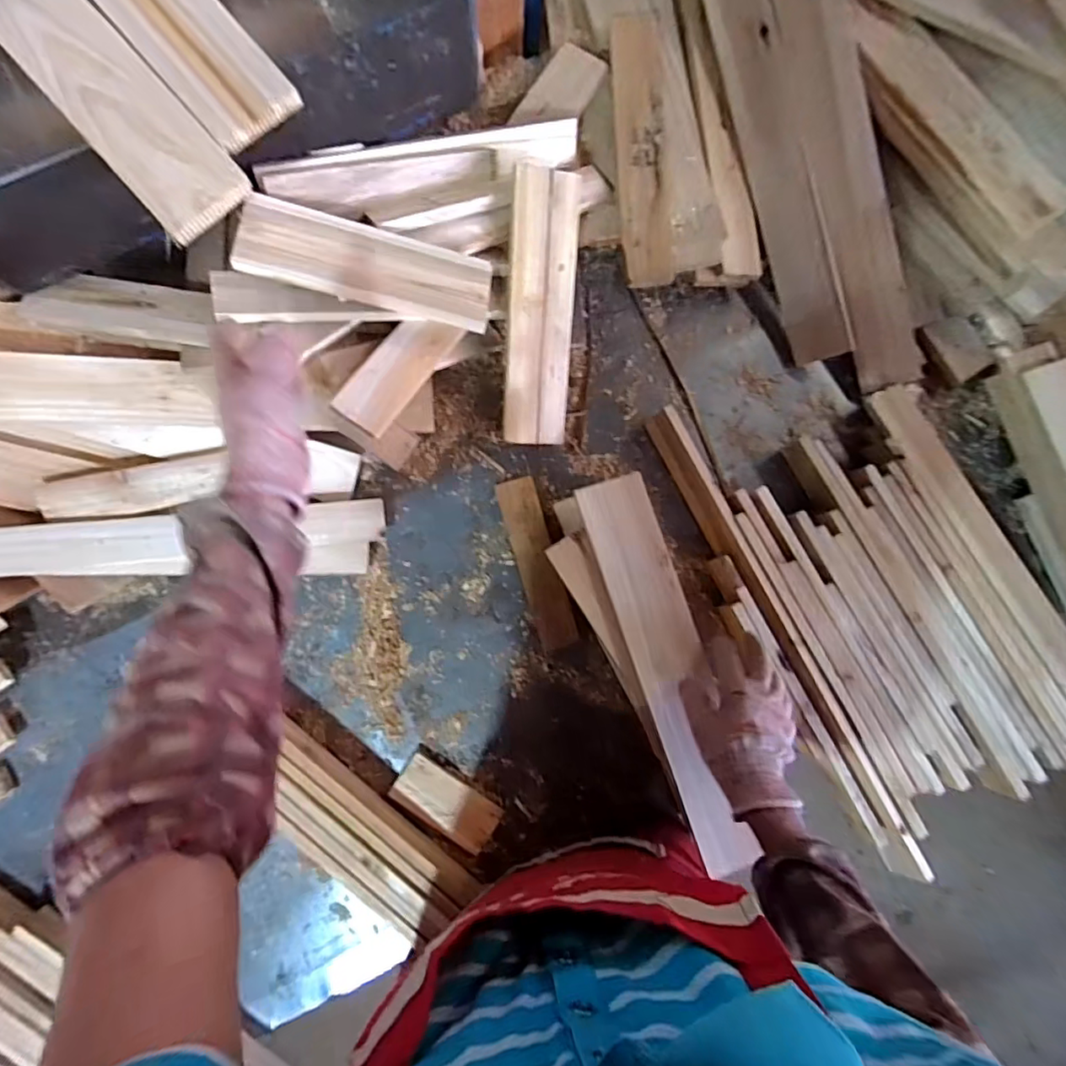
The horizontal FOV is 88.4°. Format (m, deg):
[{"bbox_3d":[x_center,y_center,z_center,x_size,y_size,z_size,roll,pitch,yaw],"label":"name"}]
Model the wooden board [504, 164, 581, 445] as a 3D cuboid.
[{"bbox_3d":[0.011,-0.260,0.655,0.081,0.011,0.300,-3,107,-19],"label":"wooden board"}]

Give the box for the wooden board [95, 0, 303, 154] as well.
[{"bbox_3d":[-0.323,-0.455,0.459,0.080,0.013,0.300,-42,89,-5],"label":"wooden board"}]

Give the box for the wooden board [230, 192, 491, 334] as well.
[{"bbox_3d":[-0.168,-0.280,0.573,0.247,0.019,0.079,9,85,-16],"label":"wooden board"}]

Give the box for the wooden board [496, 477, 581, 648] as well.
[{"bbox_3d":[0.006,0.038,0.699,0.051,0.014,0.216,-16,87,-4],"label":"wooden board"}]

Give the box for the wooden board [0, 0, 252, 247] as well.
[{"bbox_3d":[-0.374,-0.387,0.453,0.078,0.012,0.340,-42,89,-5],"label":"wooden board"}]

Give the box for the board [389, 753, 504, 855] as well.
[{"bbox_3d":[-0.104,0.331,0.674,0.130,0.021,0.057,35,85,0],"label":"board"}]

